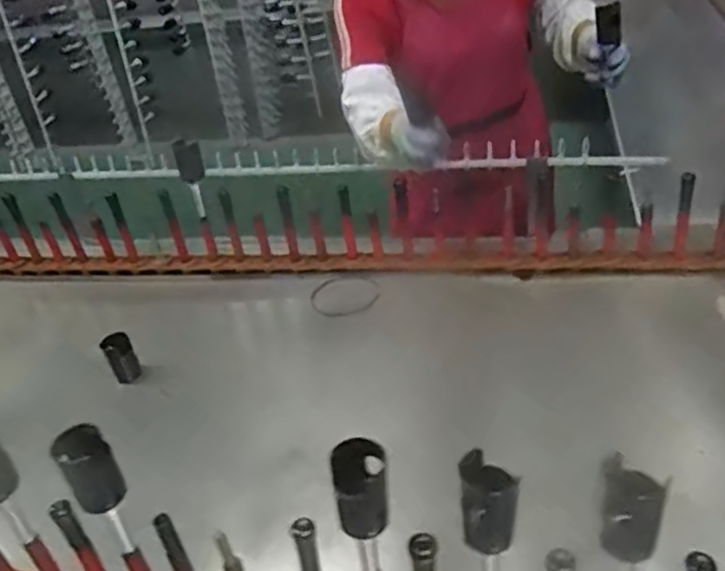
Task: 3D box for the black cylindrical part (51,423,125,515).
[{"bbox_3d":[-0.231,0.154,0.586,0.043,0.071,0.034,-17,30,-27],"label":"black cylindrical part"}]

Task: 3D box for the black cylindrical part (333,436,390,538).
[{"bbox_3d":[0.000,0.154,0.526,0.040,0.073,0.034,-3,27,-1],"label":"black cylindrical part"}]

